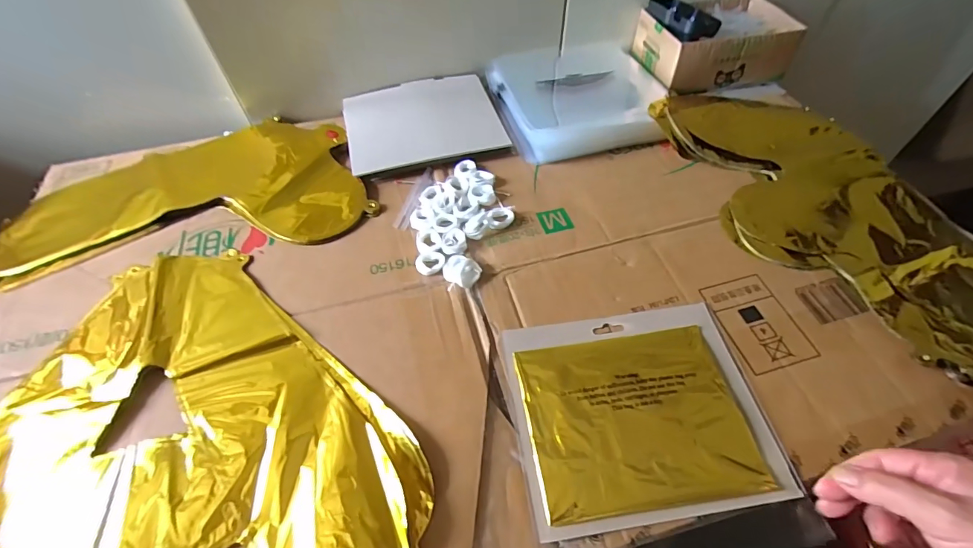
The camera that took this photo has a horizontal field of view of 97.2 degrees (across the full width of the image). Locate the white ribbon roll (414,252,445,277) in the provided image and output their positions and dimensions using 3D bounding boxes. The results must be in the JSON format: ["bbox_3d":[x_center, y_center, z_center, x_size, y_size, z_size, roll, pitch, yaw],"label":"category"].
[{"bbox_3d":[-0.057,-0.011,0.432,0.028,0.007,0.027,-1,53,1],"label":"white ribbon roll"}]

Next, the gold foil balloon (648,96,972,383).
[{"bbox_3d":[0.361,-0.074,0.450,0.208,0.029,0.448,-17,55,-10],"label":"gold foil balloon"}]

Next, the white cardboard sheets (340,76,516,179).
[{"bbox_3d":[-0.085,-0.202,0.554,0.187,0.009,0.166,-14,54,-8],"label":"white cardboard sheets"}]

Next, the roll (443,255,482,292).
[{"bbox_3d":[-0.024,-0.004,0.420,0.035,0.013,0.039,-14,54,-8],"label":"roll"}]

